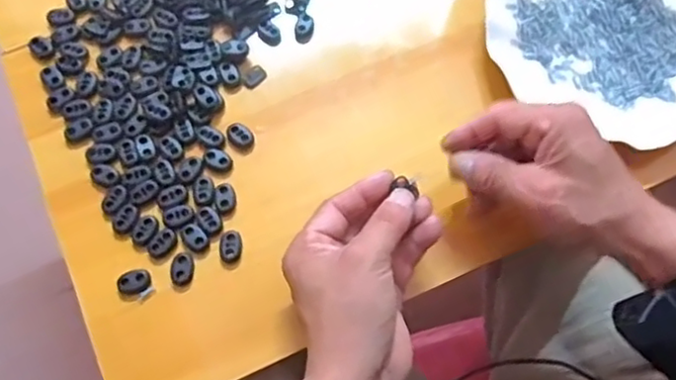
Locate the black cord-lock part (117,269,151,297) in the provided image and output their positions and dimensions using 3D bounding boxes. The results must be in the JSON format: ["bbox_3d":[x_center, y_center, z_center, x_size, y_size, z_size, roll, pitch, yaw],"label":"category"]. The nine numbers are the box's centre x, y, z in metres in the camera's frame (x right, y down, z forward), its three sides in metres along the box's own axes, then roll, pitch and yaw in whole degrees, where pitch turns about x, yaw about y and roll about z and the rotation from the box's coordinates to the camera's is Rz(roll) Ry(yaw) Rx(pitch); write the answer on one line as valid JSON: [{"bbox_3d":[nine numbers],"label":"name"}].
[{"bbox_3d":[-0.135,0.061,0.424,0.021,0.005,0.017,-26,72,-11],"label":"black cord-lock part"}]

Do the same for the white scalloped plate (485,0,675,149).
[{"bbox_3d":[0.207,-0.121,0.490,0.181,0.022,0.164,28,71,9],"label":"white scalloped plate"}]

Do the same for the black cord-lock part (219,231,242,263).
[{"bbox_3d":[-0.073,0.038,0.434,0.014,0.004,0.021,-3,69,-2],"label":"black cord-lock part"}]

